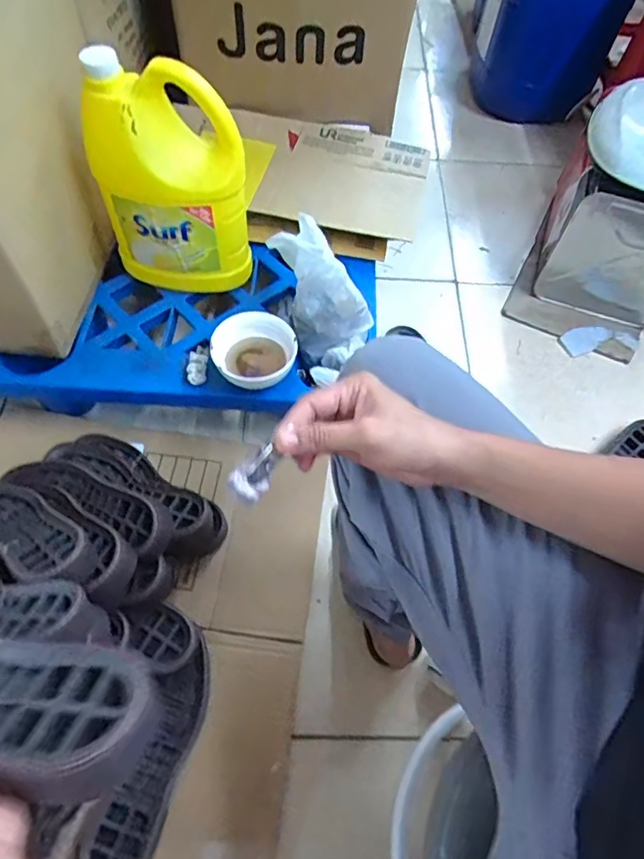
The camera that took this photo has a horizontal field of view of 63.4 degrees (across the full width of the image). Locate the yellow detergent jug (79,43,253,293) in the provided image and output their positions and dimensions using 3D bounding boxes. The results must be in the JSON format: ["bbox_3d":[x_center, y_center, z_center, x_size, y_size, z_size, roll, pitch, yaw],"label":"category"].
[{"bbox_3d":[-0.198,-0.316,0.687,0.171,0.288,0.091,19,62,7],"label":"yellow detergent jug"}]

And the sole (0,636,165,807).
[{"bbox_3d":[-0.230,0.160,0.326,0.275,0.036,0.084,2,31,24],"label":"sole"}]

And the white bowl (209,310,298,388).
[{"bbox_3d":[-0.093,-0.106,0.716,0.106,0.060,0.116,2,61,-3],"label":"white bowl"}]

